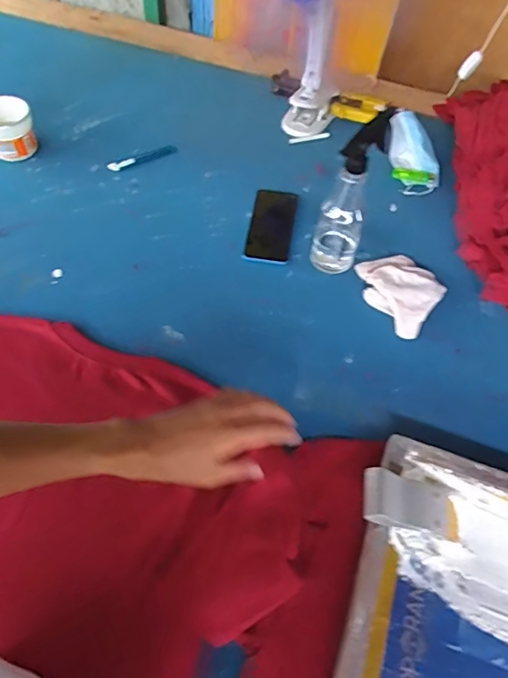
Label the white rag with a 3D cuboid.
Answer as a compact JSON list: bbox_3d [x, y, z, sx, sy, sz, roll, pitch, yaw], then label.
[{"bbox_3d":[0.226,-0.081,0.747,0.107,0.035,0.147,-29,63,-20],"label":"white rag"}]

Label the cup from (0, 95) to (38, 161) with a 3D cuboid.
[{"bbox_3d":[-0.444,-0.377,0.872,0.090,0.084,0.087,1,57,-2],"label":"cup"}]

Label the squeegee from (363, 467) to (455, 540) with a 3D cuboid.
[{"bbox_3d":[0.173,0.182,0.535,0.119,0.019,0.054,19,57,-18],"label":"squeegee"}]

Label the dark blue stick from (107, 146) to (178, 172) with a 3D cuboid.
[{"bbox_3d":[-0.208,-0.341,0.907,0.136,0.007,0.022,-25,62,-18],"label":"dark blue stick"}]

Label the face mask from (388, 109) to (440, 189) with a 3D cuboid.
[{"bbox_3d":[0.299,-0.360,0.929,0.088,0.025,0.168,-7,73,-6],"label":"face mask"}]

